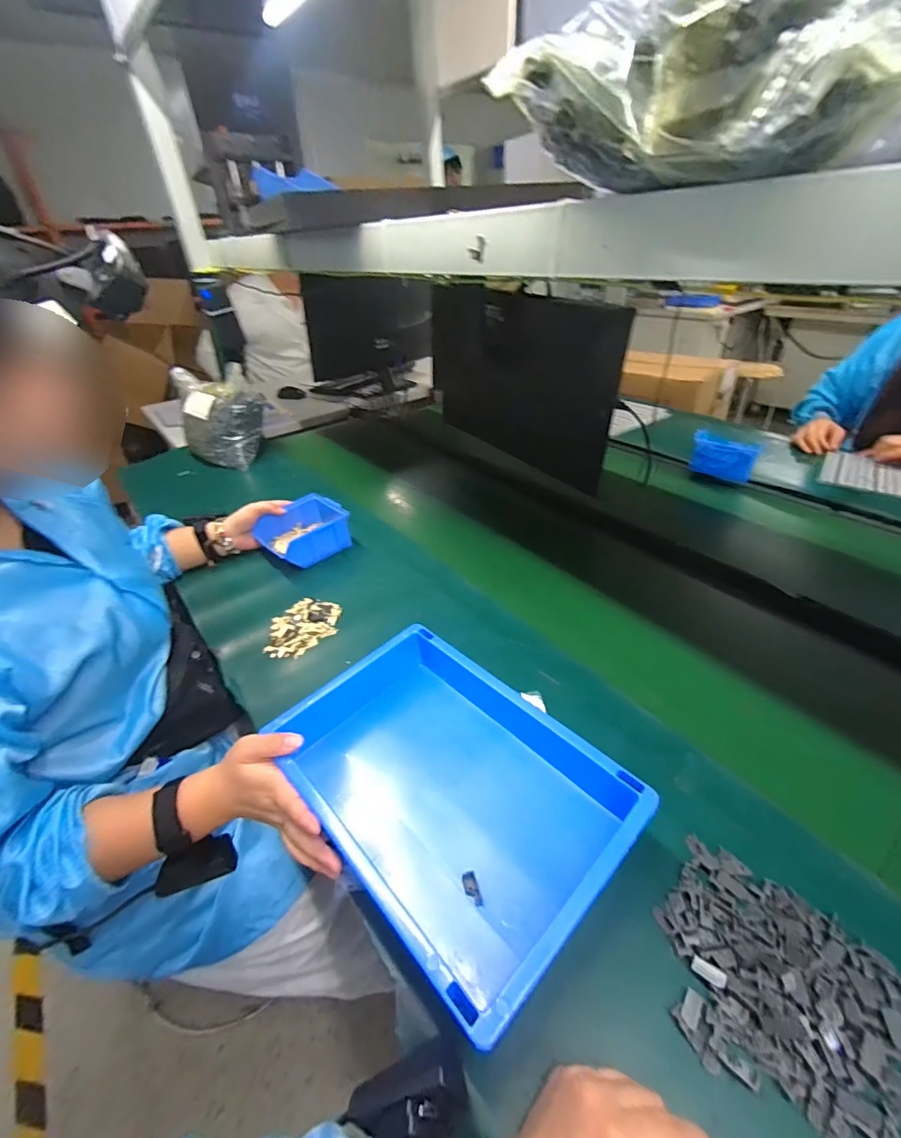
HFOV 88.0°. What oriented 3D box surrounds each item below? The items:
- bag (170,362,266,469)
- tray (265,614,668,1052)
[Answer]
[{"bbox_3d":[-0.561,-0.371,1.158,0.186,0.215,0.166,-21,39,-22],"label":"bag"},{"bbox_3d":[-0.013,0.191,0.435,0.202,0.063,0.319,-30,44,-31],"label":"tray"}]

